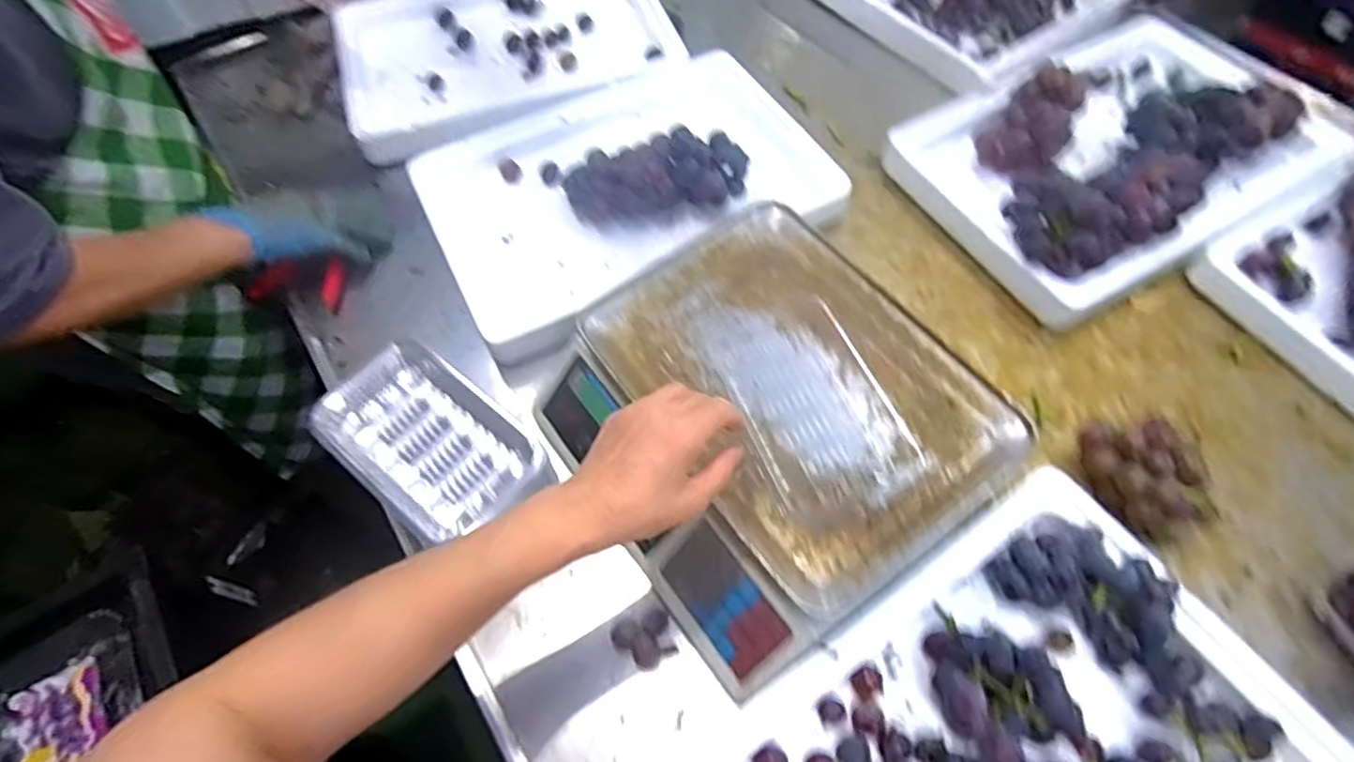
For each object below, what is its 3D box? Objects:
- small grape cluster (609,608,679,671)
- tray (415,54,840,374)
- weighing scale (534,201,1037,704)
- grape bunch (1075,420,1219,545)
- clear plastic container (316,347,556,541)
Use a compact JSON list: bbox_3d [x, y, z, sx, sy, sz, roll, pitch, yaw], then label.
[{"bbox_3d":[-0.027,0.215,0.545,0.048,0.018,0.040,-19,62,-8],"label":"small grape cluster"},{"bbox_3d":[-0.062,-0.251,0.763,0.439,0.087,0.336,-25,63,-11],"label":"tray"},{"bbox_3d":[0.074,0.038,0.582,0.304,0.106,0.333,-32,64,-15],"label":"weighing scale"},{"bbox_3d":[0.415,0.078,0.579,0.080,0.062,0.115,-28,63,-13],"label":"grape bunch"},{"bbox_3d":[-0.207,0.051,0.557,0.184,0.032,0.115,36,68,20],"label":"clear plastic container"}]

